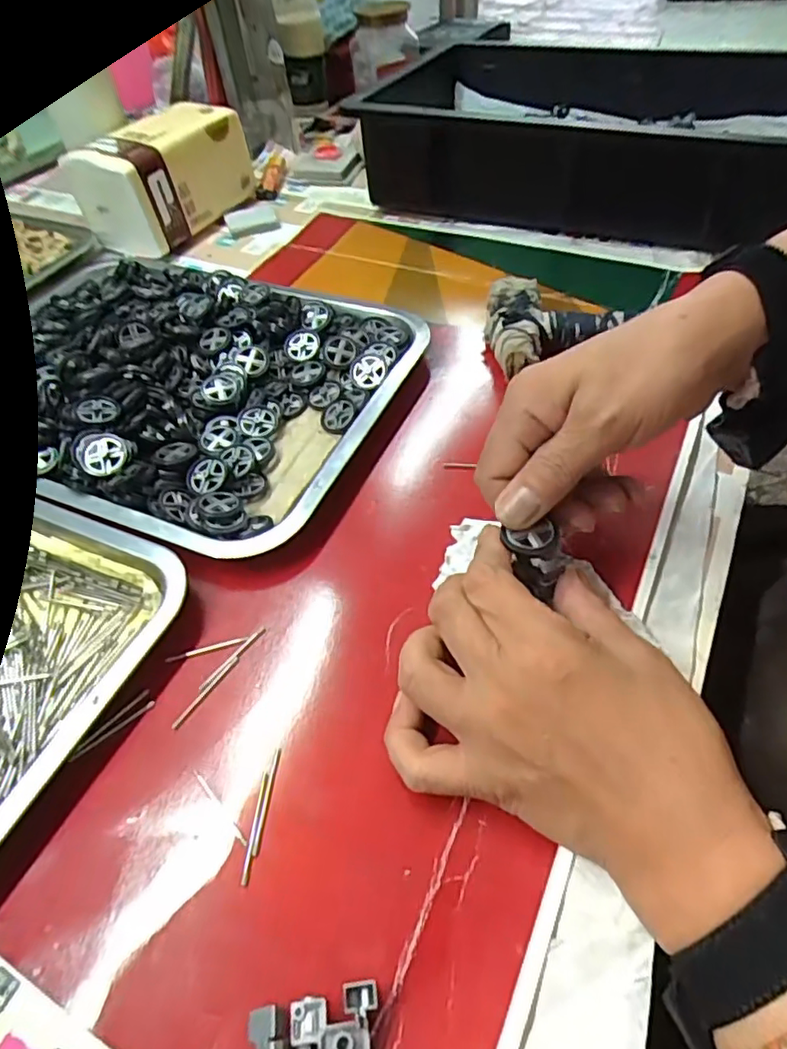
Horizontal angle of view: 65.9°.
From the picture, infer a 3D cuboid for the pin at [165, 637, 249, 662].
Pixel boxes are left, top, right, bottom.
[{"bbox_3d":[-0.099,0.065,0.321,0.042,0.004,0.004,-13,50,-8],"label":"pin"}]

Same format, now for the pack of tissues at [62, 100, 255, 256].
[{"bbox_3d":[-0.215,-0.335,0.577,0.073,0.092,0.155,27,56,24],"label":"pack of tissues"}]

